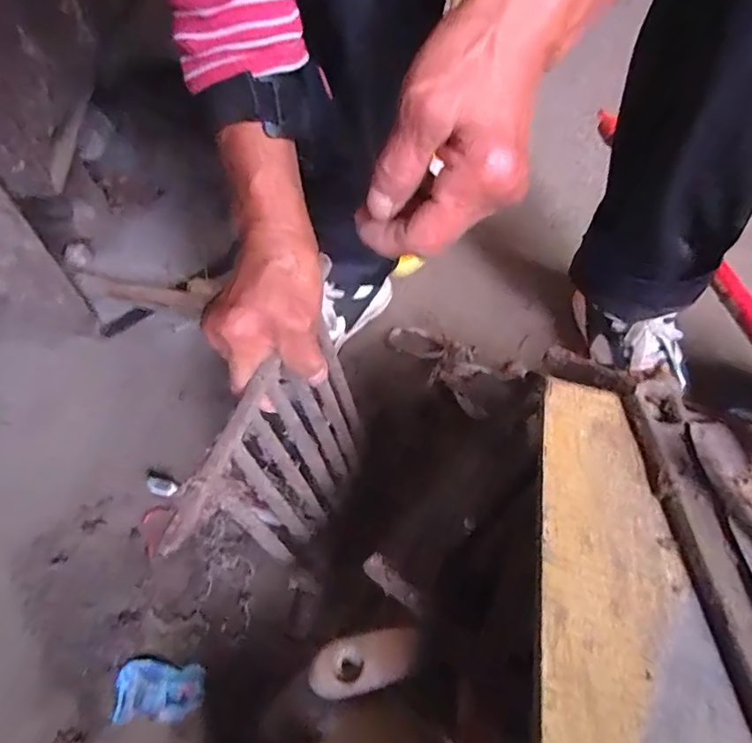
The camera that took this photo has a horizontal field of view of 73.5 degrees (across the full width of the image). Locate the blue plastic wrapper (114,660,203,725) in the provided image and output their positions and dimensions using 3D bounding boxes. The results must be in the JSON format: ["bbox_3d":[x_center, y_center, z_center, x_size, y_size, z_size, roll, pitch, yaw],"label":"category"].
[{"bbox_3d":[-0.182,0.268,0.423,0.068,0.012,0.043,-1,57,1],"label":"blue plastic wrapper"}]

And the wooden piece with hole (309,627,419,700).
[{"bbox_3d":[-0.006,0.164,0.286,0.062,0.007,0.028,-14,58,-8],"label":"wooden piece with hole"}]

